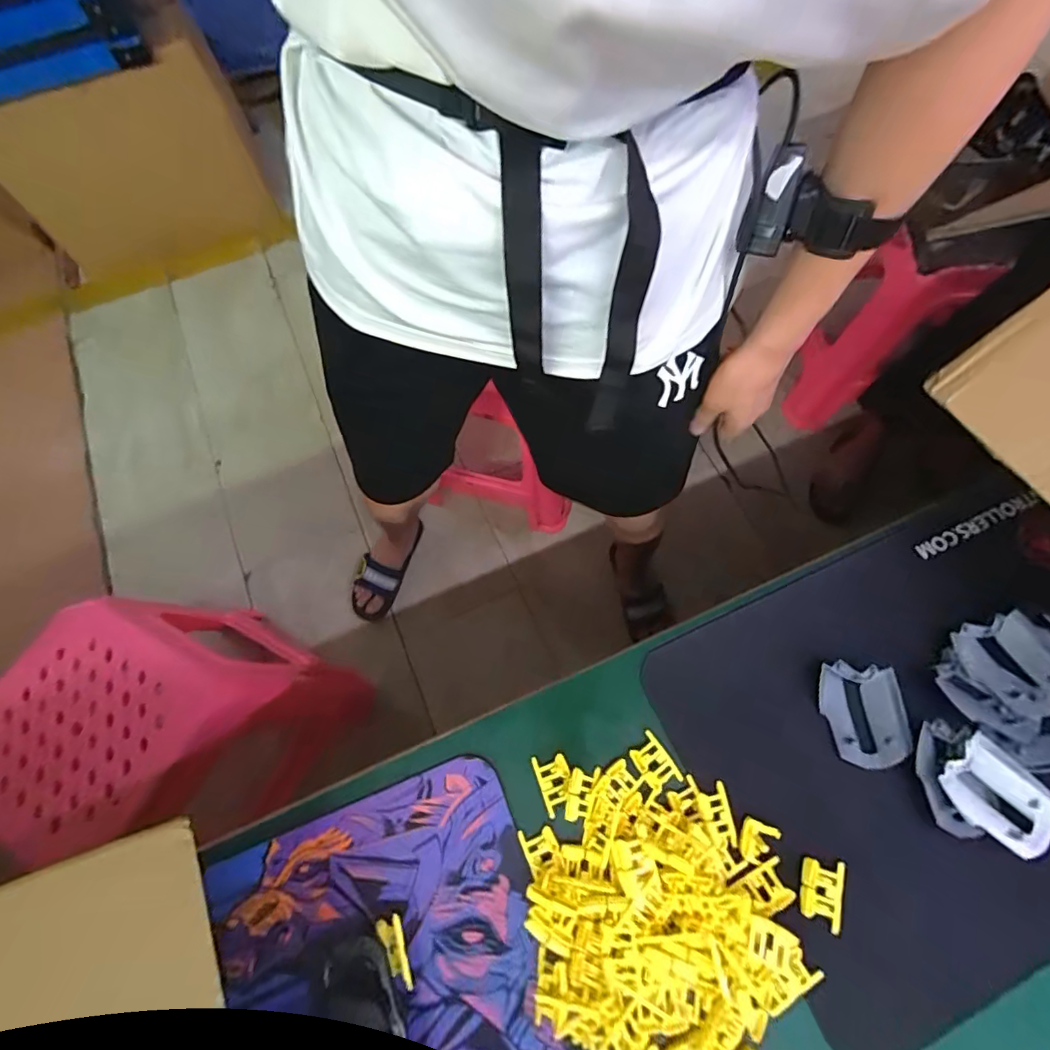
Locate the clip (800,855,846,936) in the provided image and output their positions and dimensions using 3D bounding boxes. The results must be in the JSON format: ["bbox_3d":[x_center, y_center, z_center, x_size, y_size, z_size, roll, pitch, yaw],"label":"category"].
[{"bbox_3d":[0.216,0.265,0.368,0.027,0.005,0.042,20,69,9],"label":"clip"}]

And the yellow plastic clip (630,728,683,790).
[{"bbox_3d":[0.104,0.190,0.405,0.027,0.004,0.041,-33,70,-12],"label":"yellow plastic clip"}]

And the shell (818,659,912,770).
[{"bbox_3d":[0.277,0.153,0.411,0.058,0.017,0.077,-2,67,0],"label":"shell"}]

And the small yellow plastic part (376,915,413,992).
[{"bbox_3d":[-0.090,0.298,0.355,0.019,0.014,0.042,-21,68,-8],"label":"small yellow plastic part"}]

